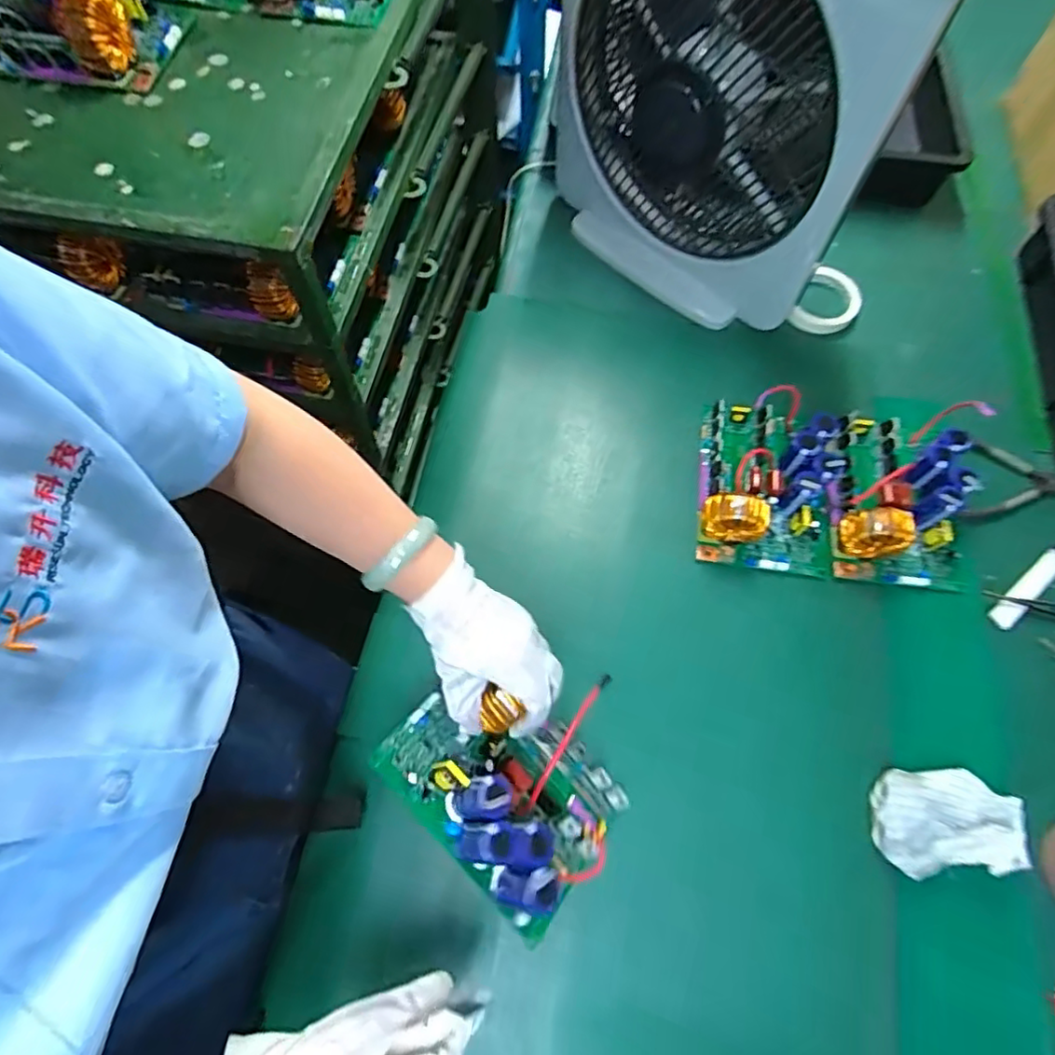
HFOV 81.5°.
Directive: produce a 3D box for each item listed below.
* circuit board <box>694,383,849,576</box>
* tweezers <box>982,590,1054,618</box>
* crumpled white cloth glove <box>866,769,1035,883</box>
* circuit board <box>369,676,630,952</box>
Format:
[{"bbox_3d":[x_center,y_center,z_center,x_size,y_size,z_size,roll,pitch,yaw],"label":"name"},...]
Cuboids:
[{"bbox_3d":[0.268,-0.053,0.666,0.149,0.060,0.195,8,67,3],"label":"circuit board"},{"bbox_3d":[0.546,0.086,0.646,0.125,0.004,0.023,12,68,5],"label":"tweezers"},{"bbox_3d":[0.372,0.264,0.549,0.126,0.029,0.082,1,67,0],"label":"crumpled white cloth glove"},{"bbox_3d":[-0.010,0.204,0.493,0.186,0.062,0.133,47,51,0],"label":"circuit board"}]

